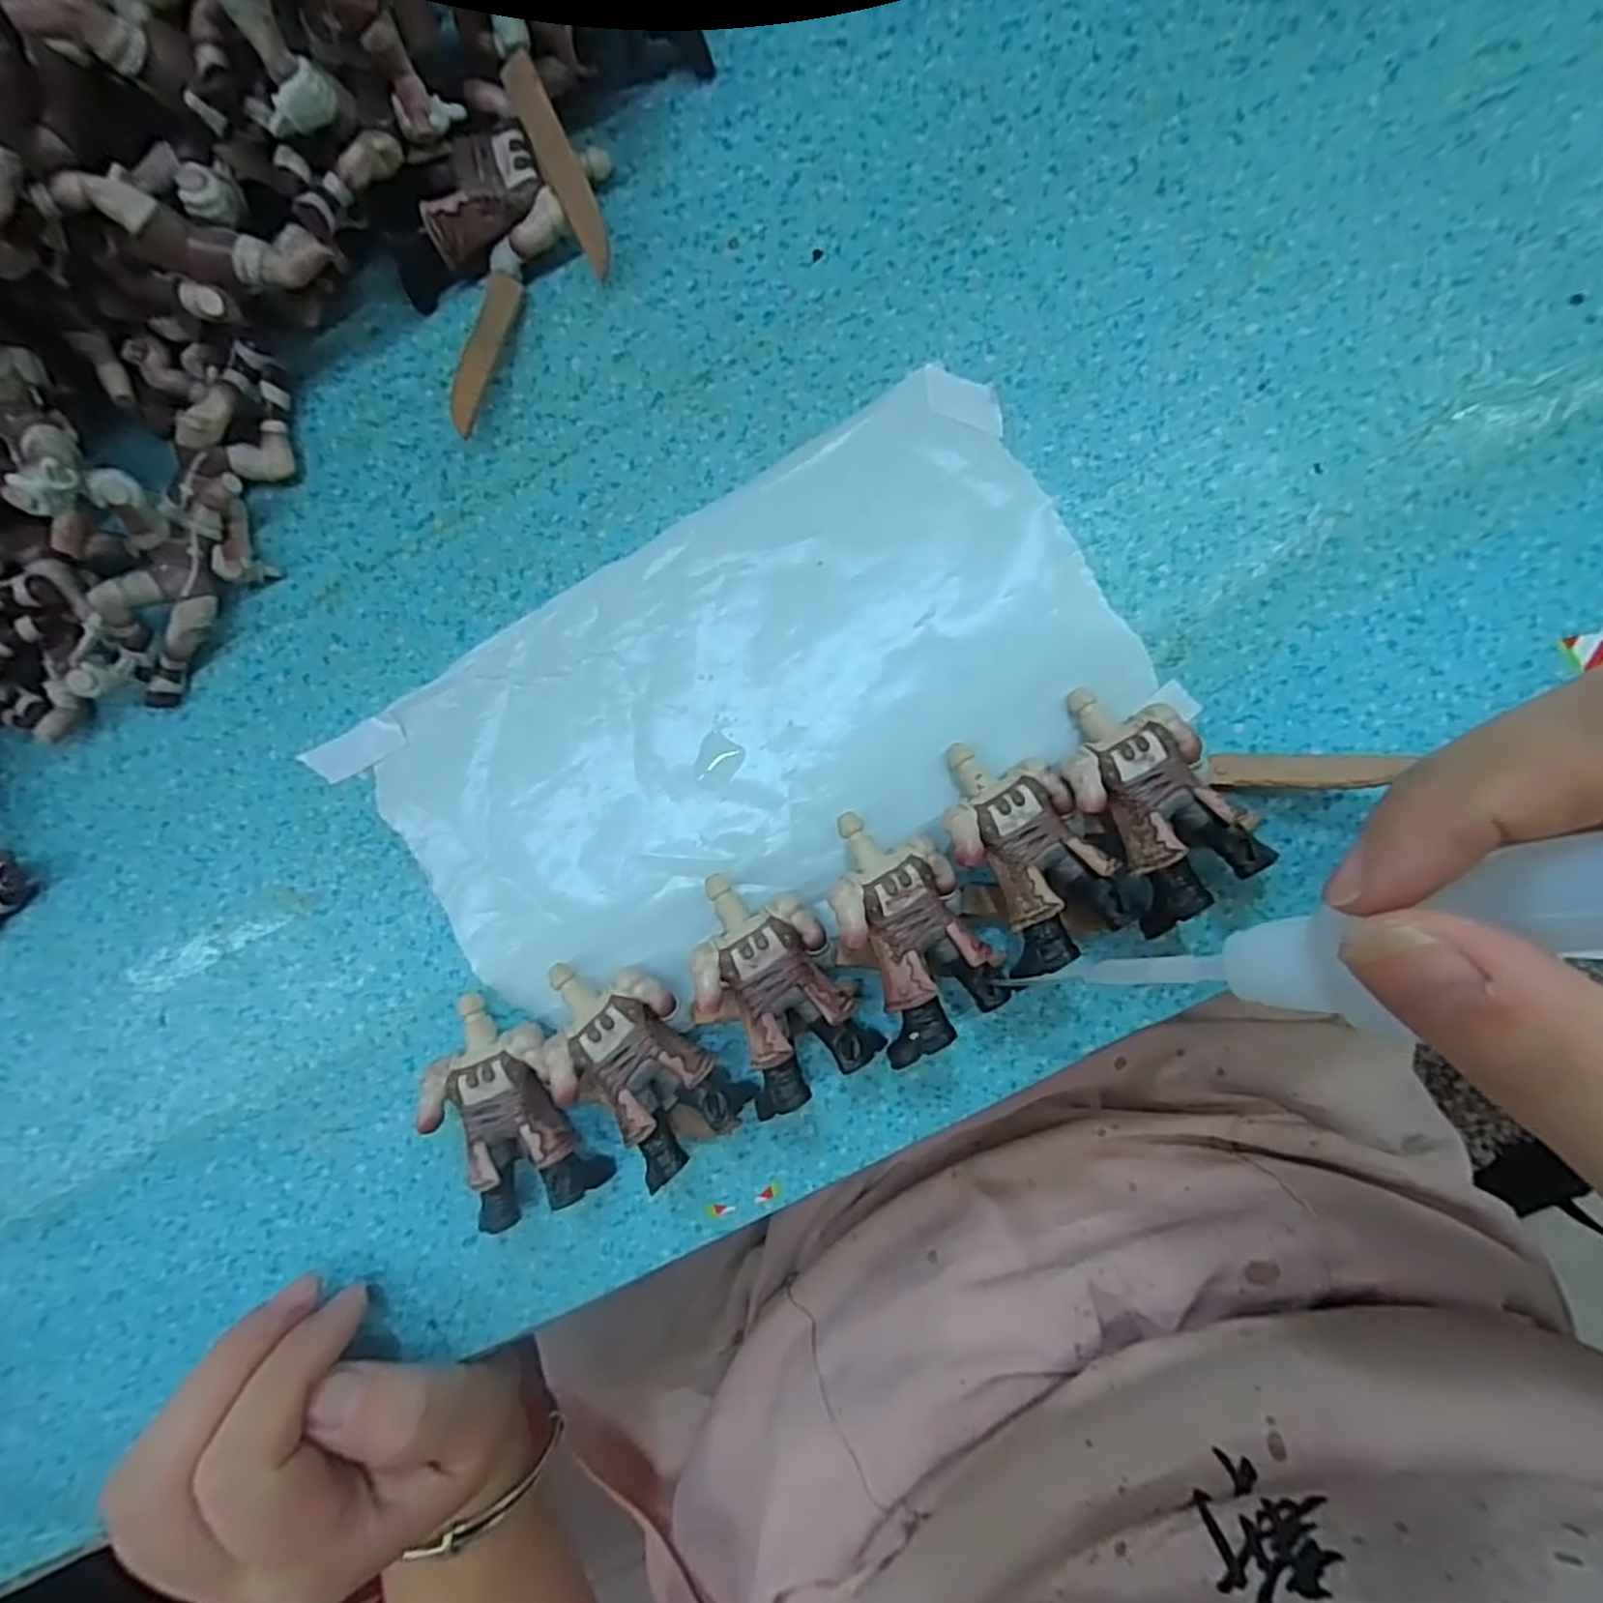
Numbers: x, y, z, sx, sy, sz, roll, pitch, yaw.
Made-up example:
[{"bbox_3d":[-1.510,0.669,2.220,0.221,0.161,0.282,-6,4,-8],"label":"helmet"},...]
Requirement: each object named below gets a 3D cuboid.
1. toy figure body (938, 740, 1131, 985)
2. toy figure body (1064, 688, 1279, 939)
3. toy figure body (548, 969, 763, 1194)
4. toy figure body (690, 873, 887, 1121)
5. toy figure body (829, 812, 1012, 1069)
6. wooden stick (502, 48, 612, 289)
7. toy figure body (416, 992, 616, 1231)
[{"bbox_3d":[0.056,0.011,0.192,0.033,0.023,0.055,-26,90,5],"label":"toy figure body"},{"bbox_3d":[0.087,-0.002,0.191,0.034,0.022,0.058,-34,90,5],"label":"toy figure body"},{"bbox_3d":[-0.045,0.067,0.202,0.058,0.024,0.033,45,94,1],"label":"toy figure body"},{"bbox_3d":[-0.007,0.047,0.199,0.033,0.026,0.058,-31,90,5],"label":"toy figure body"},{"bbox_3d":[0.029,0.031,0.194,0.033,0.028,0.059,-21,91,4],"label":"toy figure body"},{"bbox_3d":[-0.059,-0.156,0.188,0.009,0.004,0.045,-23,114,5],"label":"wooden stick"},{"bbox_3d":[-0.080,0.083,0.206,0.032,0.020,0.059,-22,91,4],"label":"toy figure body"}]

